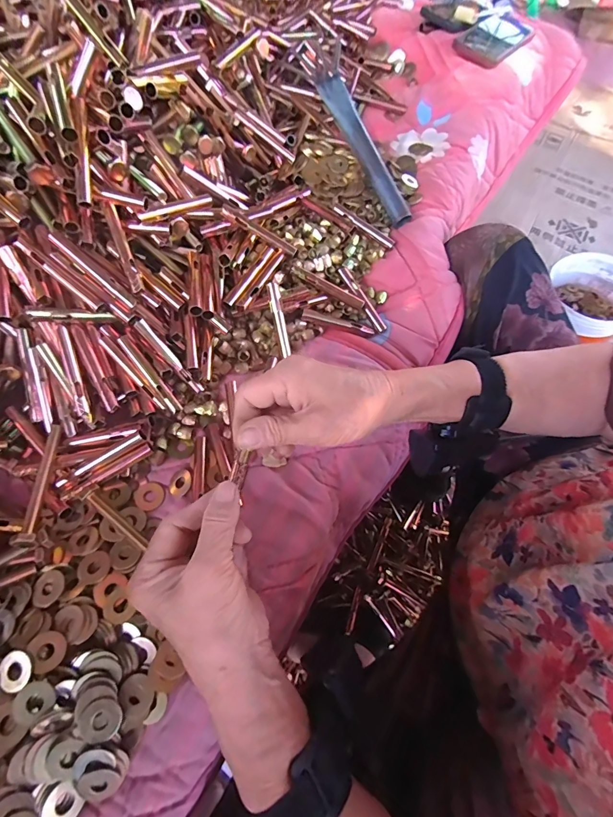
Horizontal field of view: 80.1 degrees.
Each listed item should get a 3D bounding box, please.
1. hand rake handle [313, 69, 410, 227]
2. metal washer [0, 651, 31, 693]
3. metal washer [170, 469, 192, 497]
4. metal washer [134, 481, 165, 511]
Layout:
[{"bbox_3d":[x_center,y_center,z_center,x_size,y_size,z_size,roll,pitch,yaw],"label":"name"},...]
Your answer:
[{"bbox_3d":[0.071,-0.320,0.449,0.029,0.019,0.214,-24,83,-11],"label":"hand rake handle"},{"bbox_3d":[-0.198,0.178,0.247,0.024,0.004,0.021,17,62,8],"label":"metal washer"},{"bbox_3d":[-0.113,0.067,0.330,0.022,0.004,0.023,-9,60,15],"label":"metal washer"},{"bbox_3d":[-0.140,0.078,0.326,0.026,0.004,0.024,1,67,-2],"label":"metal washer"}]

